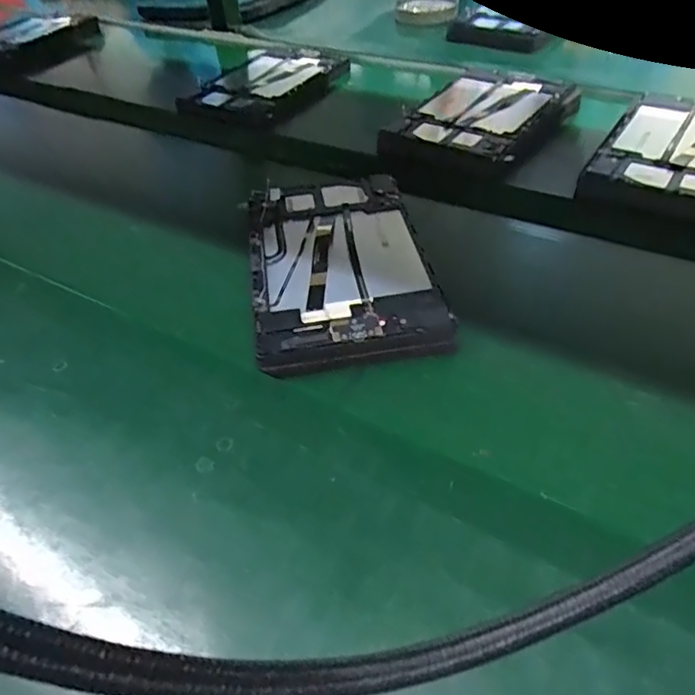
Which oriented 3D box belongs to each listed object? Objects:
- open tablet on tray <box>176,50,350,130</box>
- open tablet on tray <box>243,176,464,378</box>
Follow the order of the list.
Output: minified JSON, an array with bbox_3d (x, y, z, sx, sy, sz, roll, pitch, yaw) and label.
[{"bbox_3d":[-0.124,-0.395,0.836,0.159,0.032,0.234,22,55,19],"label":"open tablet on tray"},{"bbox_3d":[-0.010,-0.076,0.501,0.148,0.031,0.242,-9,46,-4],"label":"open tablet on tray"}]

